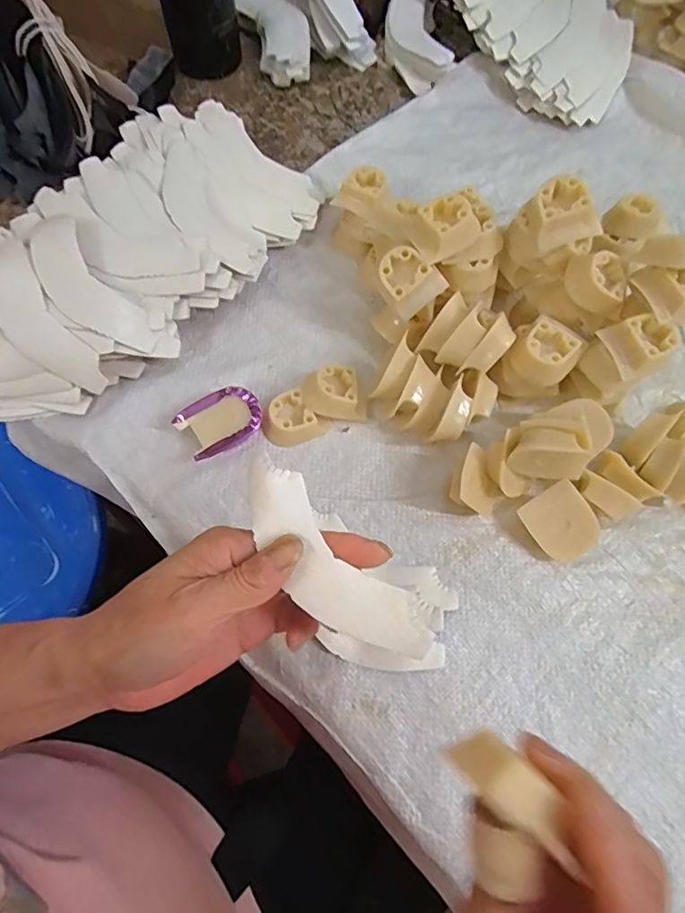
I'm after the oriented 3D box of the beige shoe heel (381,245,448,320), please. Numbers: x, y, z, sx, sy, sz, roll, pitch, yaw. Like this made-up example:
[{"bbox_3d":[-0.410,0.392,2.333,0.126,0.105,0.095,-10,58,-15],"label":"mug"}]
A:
[{"bbox_3d":[0.045,-0.121,0.351,0.036,0.029,0.042,-37,105,15],"label":"beige shoe heel"}]

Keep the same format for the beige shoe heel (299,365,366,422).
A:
[{"bbox_3d":[-0.007,-0.045,0.365,0.042,0.026,0.035,-3,71,-3],"label":"beige shoe heel"}]

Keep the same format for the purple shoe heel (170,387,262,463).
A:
[{"bbox_3d":[-0.083,-0.022,0.356,0.054,0.020,0.040,-31,75,-12],"label":"purple shoe heel"}]

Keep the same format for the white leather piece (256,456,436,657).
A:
[{"bbox_3d":[-0.007,0.052,0.229,0.037,0.006,0.109,-42,95,8],"label":"white leather piece"}]

